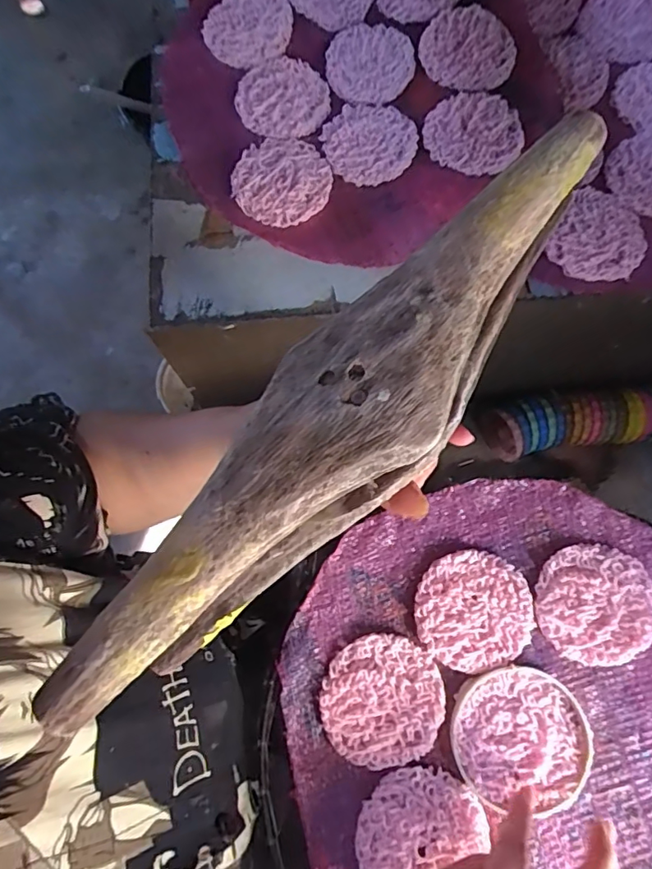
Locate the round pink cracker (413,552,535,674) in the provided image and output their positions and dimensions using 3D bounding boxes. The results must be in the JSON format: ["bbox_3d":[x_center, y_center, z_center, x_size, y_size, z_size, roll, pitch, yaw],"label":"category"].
[{"bbox_3d":[0.102,0.122,0.360,0.080,0.006,0.076,0,74,0],"label":"round pink cracker"}]

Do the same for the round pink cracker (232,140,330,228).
[{"bbox_3d":[-0.034,-0.207,0.420,0.074,0.008,0.079,0,74,0],"label":"round pink cracker"}]

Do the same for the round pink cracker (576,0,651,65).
[{"bbox_3d":[0.270,-0.371,0.464,0.075,0.011,0.075,-34,76,-9],"label":"round pink cracker"}]

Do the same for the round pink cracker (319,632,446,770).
[{"bbox_3d":[0.039,0.175,0.342,0.080,0.005,0.076,0,74,0],"label":"round pink cracker"}]

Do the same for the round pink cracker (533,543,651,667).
[{"bbox_3d":[0.189,0.118,0.359,0.078,0.007,0.080,0,74,0],"label":"round pink cracker"}]

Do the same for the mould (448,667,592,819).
[{"bbox_3d":[0.128,0.200,0.339,0.090,0.016,0.087,0,79,-2],"label":"mould"}]

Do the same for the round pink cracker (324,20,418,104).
[{"bbox_3d":[0.038,-0.327,0.456,0.075,0.009,0.083,-8,74,-3],"label":"round pink cracker"}]

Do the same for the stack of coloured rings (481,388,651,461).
[{"bbox_3d":[0.278,-0.012,0.587,0.189,0.069,0.068,-8,74,-3],"label":"stack of coloured rings"}]

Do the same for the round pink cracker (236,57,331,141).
[{"bbox_3d":[-0.037,-0.289,0.447,0.075,0.009,0.079,0,74,0],"label":"round pink cracker"}]

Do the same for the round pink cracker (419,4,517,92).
[{"bbox_3d":[0.124,-0.333,0.446,0.080,0.006,0.078,0,74,0],"label":"round pink cracker"}]

